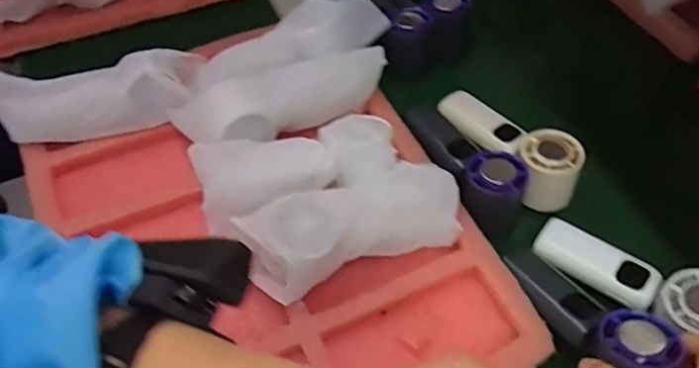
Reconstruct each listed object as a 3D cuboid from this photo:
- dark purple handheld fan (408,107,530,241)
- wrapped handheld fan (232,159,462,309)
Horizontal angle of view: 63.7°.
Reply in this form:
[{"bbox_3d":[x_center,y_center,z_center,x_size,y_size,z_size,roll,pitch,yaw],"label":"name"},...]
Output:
[{"bbox_3d":[0.104,-0.019,0.549,0.060,0.065,0.168,-18,39,-13],"label":"dark purple handheld fan"},{"bbox_3d":[0.007,0.034,0.447,0.170,0.062,0.061,-22,58,-16],"label":"wrapped handheld fan"}]

